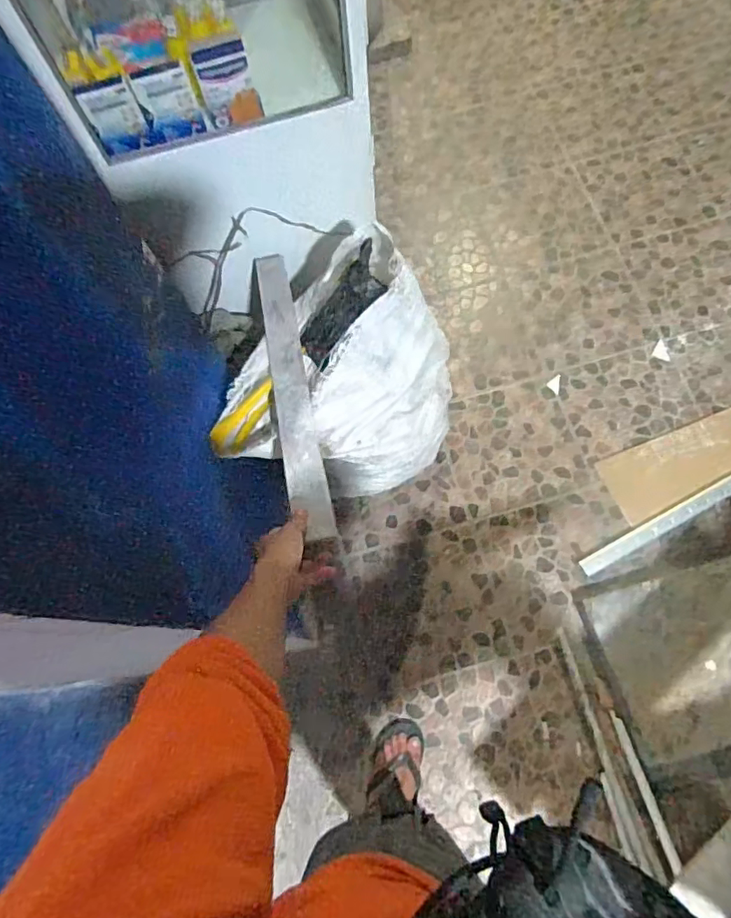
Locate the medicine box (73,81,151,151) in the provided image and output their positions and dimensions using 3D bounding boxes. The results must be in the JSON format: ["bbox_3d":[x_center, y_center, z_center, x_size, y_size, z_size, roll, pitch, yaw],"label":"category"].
[{"bbox_3d":[-0.369,-0.505,0.828,0.073,0.090,0.019,-23,74,-7],"label":"medicine box"}]

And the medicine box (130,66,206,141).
[{"bbox_3d":[-0.293,-0.530,0.835,0.079,0.095,0.019,-19,73,-6],"label":"medicine box"}]

